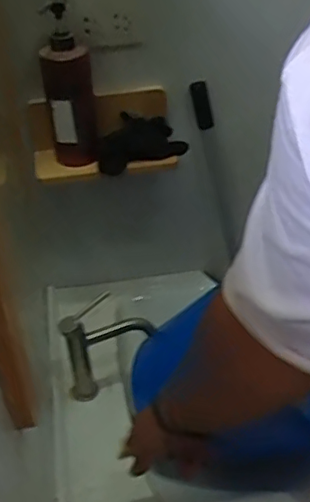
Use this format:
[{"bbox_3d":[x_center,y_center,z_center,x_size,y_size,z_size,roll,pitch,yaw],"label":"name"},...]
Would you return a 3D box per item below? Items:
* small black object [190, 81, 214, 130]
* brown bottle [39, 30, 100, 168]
[{"bbox_3d":[0.079,-0.243,0.962,0.030,0.079,0.007,-20,25,-10],"label":"small black object"},{"bbox_3d":[-0.124,-0.218,0.865,0.068,0.210,0.069,-5,37,-4],"label":"brown bottle"}]

